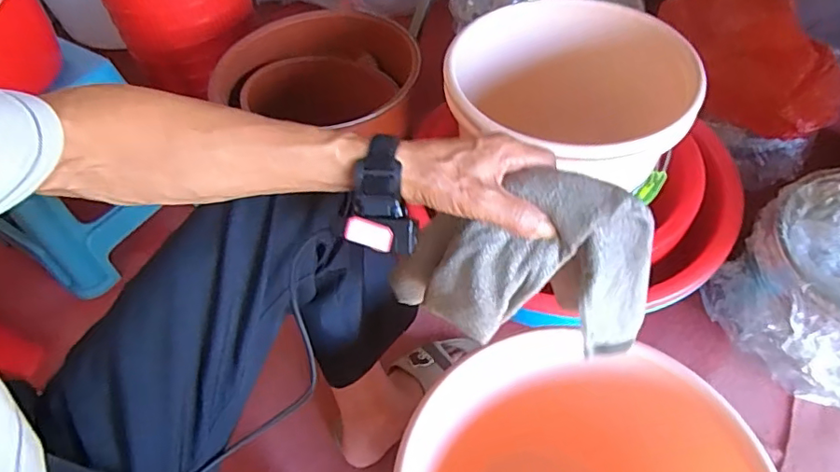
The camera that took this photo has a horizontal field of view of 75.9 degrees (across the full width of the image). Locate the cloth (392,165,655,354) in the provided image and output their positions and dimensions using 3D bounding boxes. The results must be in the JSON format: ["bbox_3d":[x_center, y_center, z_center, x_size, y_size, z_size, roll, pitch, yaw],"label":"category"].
[{"bbox_3d":[0.105,0.025,0.441,0.217,0.152,0.048,17,28,-10],"label":"cloth"}]

